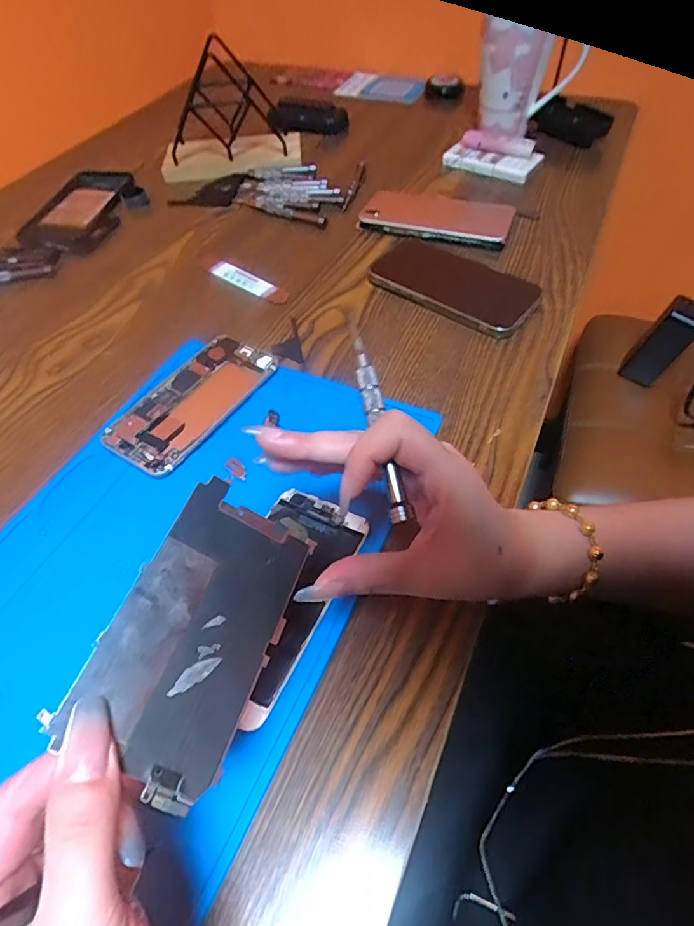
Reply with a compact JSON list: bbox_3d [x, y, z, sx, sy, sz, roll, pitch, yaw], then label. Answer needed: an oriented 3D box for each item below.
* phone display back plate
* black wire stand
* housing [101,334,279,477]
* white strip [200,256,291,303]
[{"bbox_3d":[-0.056,0.063,0.197,0.060,0.004,0.105,35,56,-12],"label":"phone display back plate"},{"bbox_3d":[-0.150,-0.428,0.611,0.138,0.112,0.080,-7,53,-2],"label":"black wire stand"},{"bbox_3d":[-0.119,-0.049,0.391,0.070,0.006,0.134,27,59,21],"label":"housing"},{"bbox_3d":[-0.099,-0.178,0.490,0.109,0.006,0.023,29,69,22],"label":"white strip"}]

